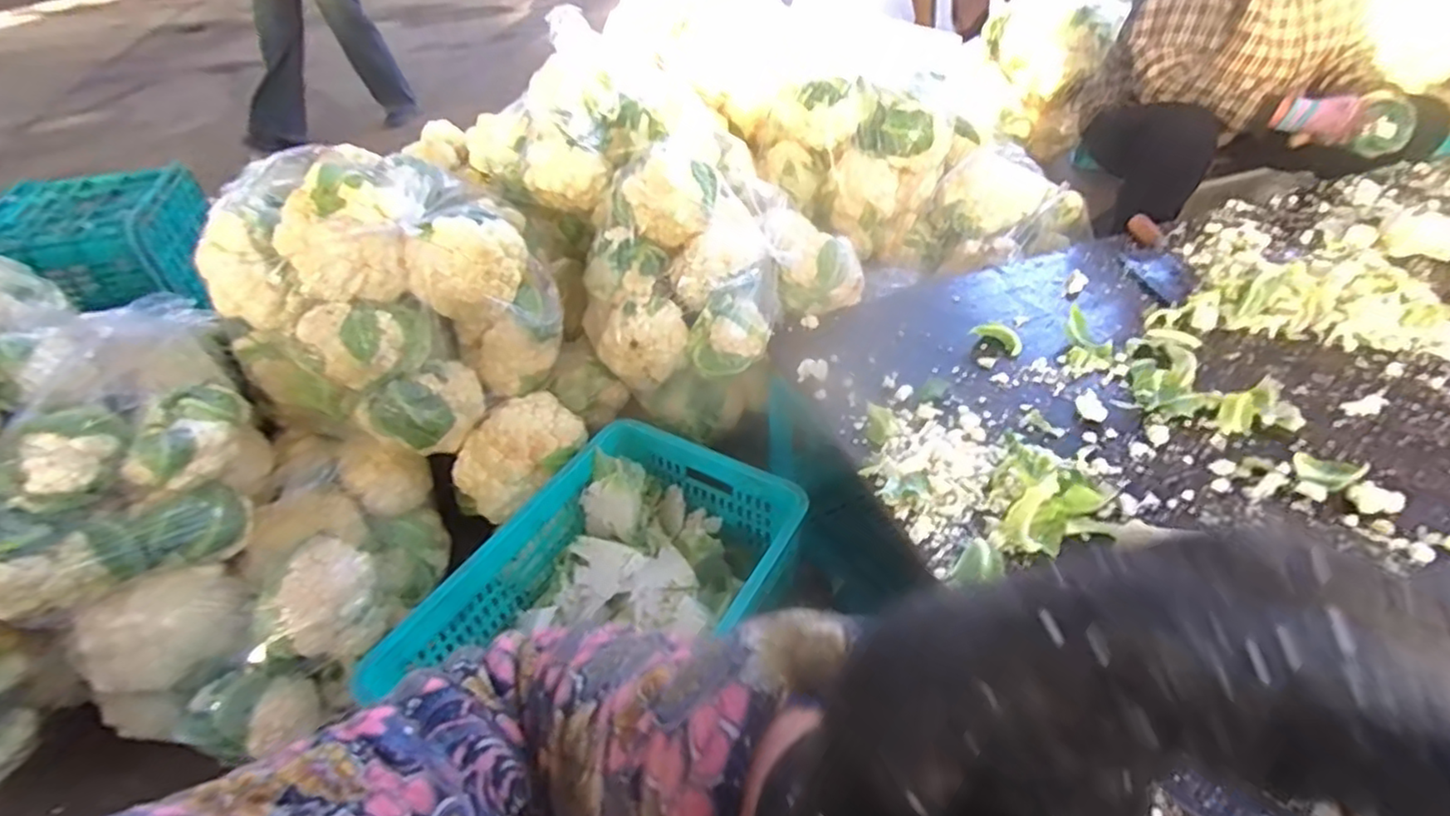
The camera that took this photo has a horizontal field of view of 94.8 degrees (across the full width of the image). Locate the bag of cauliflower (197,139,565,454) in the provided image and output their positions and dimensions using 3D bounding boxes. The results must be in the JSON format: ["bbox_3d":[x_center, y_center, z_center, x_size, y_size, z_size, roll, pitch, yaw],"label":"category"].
[{"bbox_3d":[-0.484,-0.171,1.007,0.323,0.329,0.431,27,50,30],"label":"bag of cauliflower"}]

